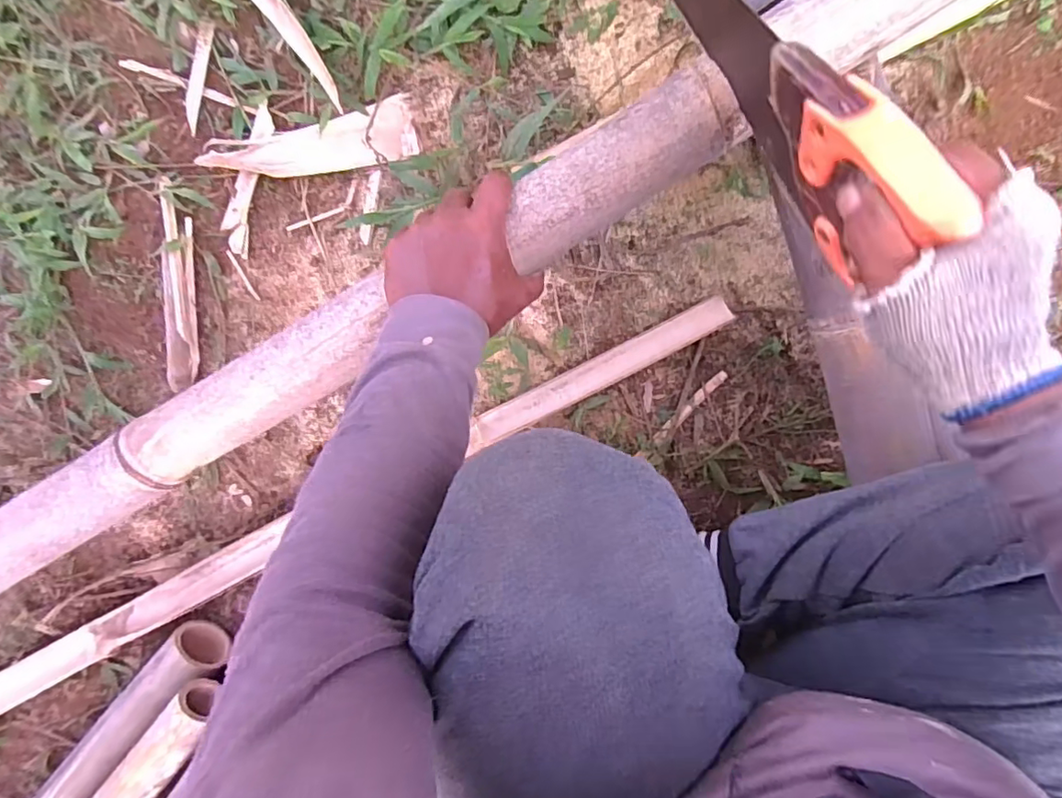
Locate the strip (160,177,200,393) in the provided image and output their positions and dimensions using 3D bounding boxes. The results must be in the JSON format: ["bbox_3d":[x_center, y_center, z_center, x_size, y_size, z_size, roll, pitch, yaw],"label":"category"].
[{"bbox_3d":[-0.382,-0.120,0.614,0.037,0.011,0.215,1,91,3],"label":"strip"}]

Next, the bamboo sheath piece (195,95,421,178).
[{"bbox_3d":[-0.226,-0.260,0.591,0.214,0.028,0.059,-13,91,3],"label":"bamboo sheath piece"}]

